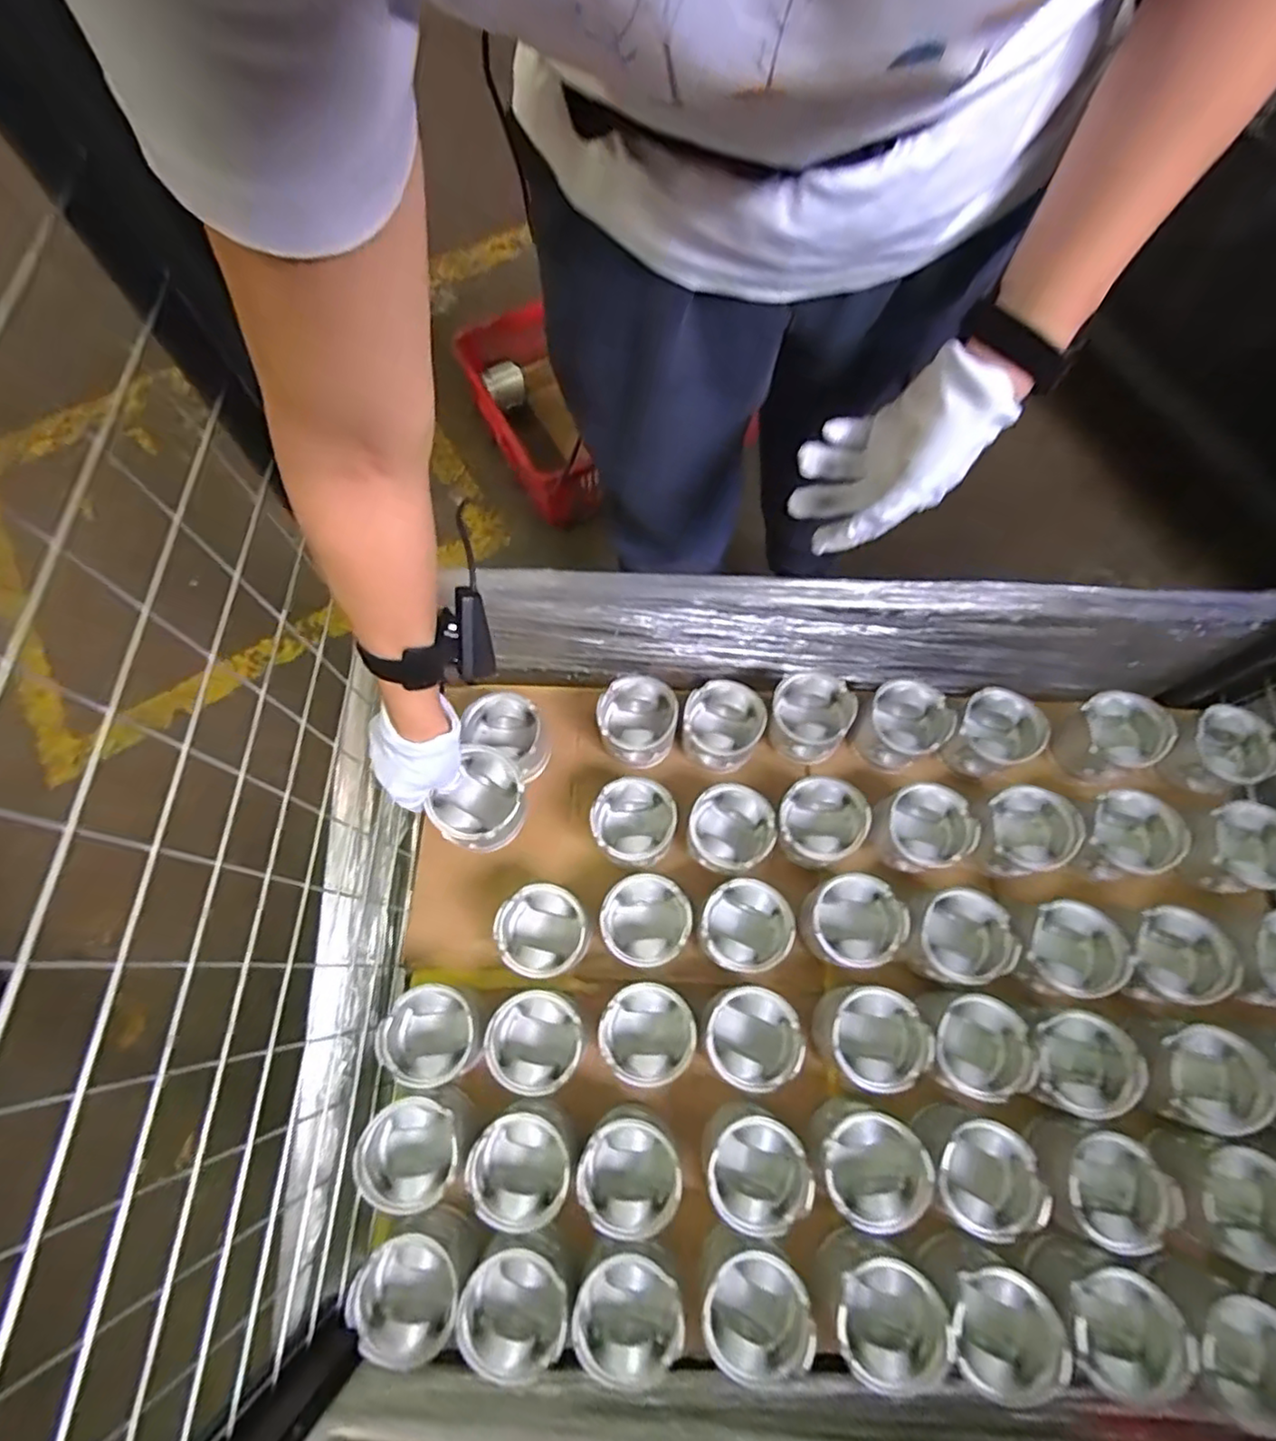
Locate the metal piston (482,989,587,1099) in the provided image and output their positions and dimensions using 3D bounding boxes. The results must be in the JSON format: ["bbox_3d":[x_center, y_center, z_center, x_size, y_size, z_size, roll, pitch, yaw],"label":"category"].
[{"bbox_3d":[-0.099,0.316,0.641,0.088,0.069,0.087,0,68,1],"label":"metal piston"}]

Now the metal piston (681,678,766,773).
[{"bbox_3d":[0.098,0.007,0.766,0.093,0.062,0.091,0,68,1],"label":"metal piston"}]

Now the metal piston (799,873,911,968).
[{"bbox_3d":[0.222,0.212,0.678,0.087,0.084,0.088,0,68,1],"label":"metal piston"}]

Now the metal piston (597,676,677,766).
[{"bbox_3d":[0.000,0.004,0.770,0.089,0.066,0.096,-14,69,-5],"label":"metal piston"}]

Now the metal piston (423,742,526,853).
[{"bbox_3d":[-0.149,0.078,0.620,0.077,0.055,0.089,18,70,8],"label":"metal piston"}]

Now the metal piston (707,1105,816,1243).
[{"bbox_3d":[0.110,0.425,0.616,0.086,0.093,0.089,0,68,1],"label":"metal piston"}]

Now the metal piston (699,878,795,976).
[{"bbox_3d":[0.112,0.219,0.683,0.088,0.071,0.090,0,68,1],"label":"metal piston"}]

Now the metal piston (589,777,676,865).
[{"bbox_3d":[-0.005,0.119,0.731,0.088,0.084,0.087,4,69,2],"label":"metal piston"}]

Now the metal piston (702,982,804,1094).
[{"bbox_3d":[0.113,0.317,0.652,0.089,0.082,0.086,0,68,1],"label":"metal piston"}]

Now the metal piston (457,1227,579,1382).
[{"bbox_3d":[-0.105,0.512,0.576,0.089,0.071,0.092,0,68,1],"label":"metal piston"}]

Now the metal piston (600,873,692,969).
[{"bbox_3d":[0.008,0.216,0.692,0.088,0.077,0.088,0,68,1],"label":"metal piston"}]

